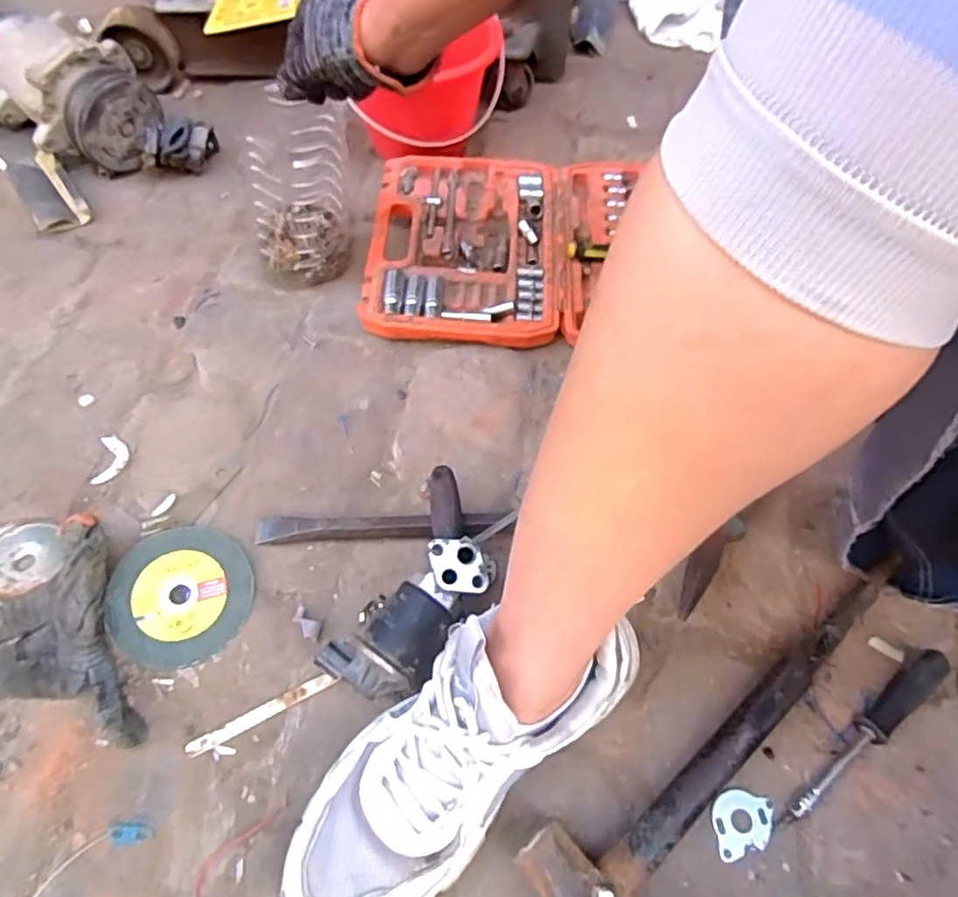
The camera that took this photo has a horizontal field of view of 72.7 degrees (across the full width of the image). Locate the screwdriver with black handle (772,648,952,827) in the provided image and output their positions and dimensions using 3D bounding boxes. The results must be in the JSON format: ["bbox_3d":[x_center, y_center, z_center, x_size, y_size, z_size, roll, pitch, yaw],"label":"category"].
[{"bbox_3d":[0.268,0.203,0.455,0.172,0.018,0.022,-35,65,-21],"label":"screwdriver with black handle"}]

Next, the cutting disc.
[{"bbox_3d":[-0.223,0.110,0.490,0.098,0.007,0.101,5,64,-10],"label":"cutting disc"}]

